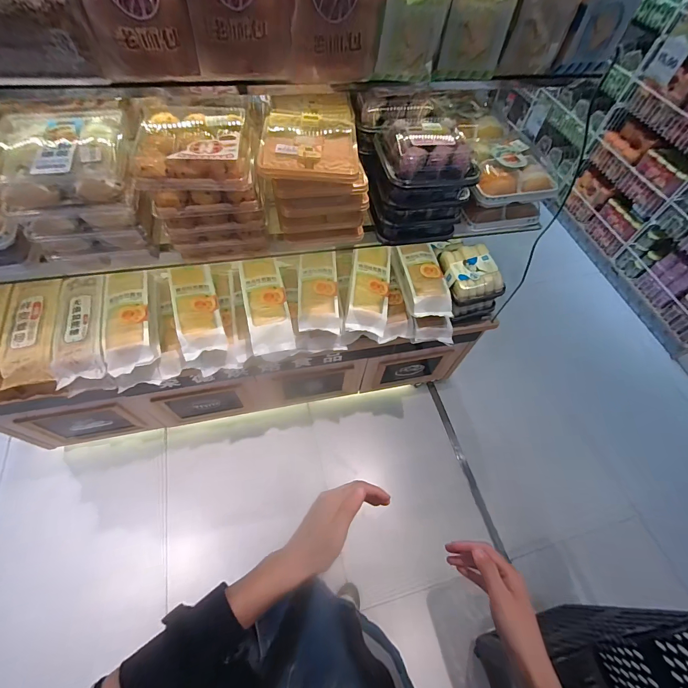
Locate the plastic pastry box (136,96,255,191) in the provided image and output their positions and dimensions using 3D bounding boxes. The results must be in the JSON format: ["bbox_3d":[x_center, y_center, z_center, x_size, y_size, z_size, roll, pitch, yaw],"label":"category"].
[{"bbox_3d":[-0.271,-0.364,0.622,0.197,0.066,0.186,-4,58,-7],"label":"plastic pastry box"}]

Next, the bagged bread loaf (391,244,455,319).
[{"bbox_3d":[0.249,-0.203,1.076,0.127,0.068,0.276,-7,59,-9],"label":"bagged bread loaf"}]

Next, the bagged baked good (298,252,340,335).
[{"bbox_3d":[-0.075,-0.146,1.002,0.118,0.063,0.243,-1,58,-5],"label":"bagged baked good"}]

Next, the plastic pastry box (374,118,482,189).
[{"bbox_3d":[0.170,-0.405,0.719,0.188,0.068,0.167,-7,59,-9],"label":"plastic pastry box"}]

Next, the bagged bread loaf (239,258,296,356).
[{"bbox_3d":[-0.222,-0.115,0.976,0.112,0.072,0.282,-11,59,-11],"label":"bagged bread loaf"}]

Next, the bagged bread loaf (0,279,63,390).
[{"bbox_3d":[-0.786,-0.035,0.867,0.112,0.064,0.296,-11,59,-11],"label":"bagged bread loaf"}]

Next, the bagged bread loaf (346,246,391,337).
[{"bbox_3d":[0.076,-0.175,1.044,0.121,0.061,0.309,6,58,0],"label":"bagged bread loaf"}]

